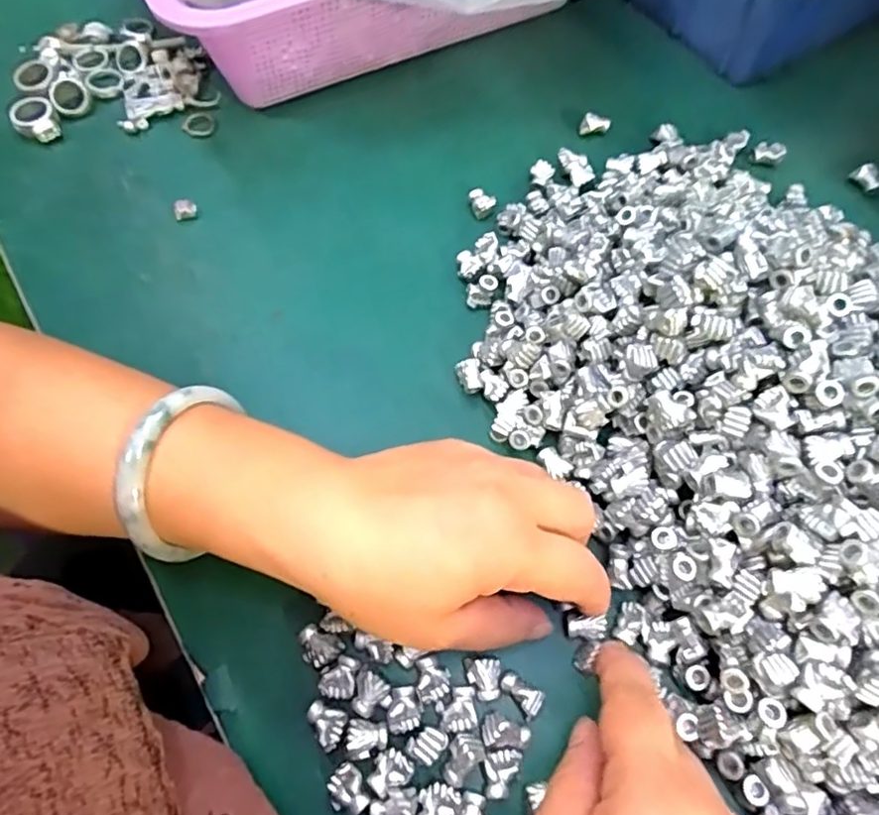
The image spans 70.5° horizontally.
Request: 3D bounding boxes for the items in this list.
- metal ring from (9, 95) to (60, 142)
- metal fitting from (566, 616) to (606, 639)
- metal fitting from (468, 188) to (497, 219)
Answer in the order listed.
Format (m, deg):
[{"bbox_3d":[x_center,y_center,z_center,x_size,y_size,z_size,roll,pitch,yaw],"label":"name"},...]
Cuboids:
[{"bbox_3d":[-0.253,-0.179,0.390,0.025,0.015,0.028,-35,70,-14],"label":"metal ring"},{"bbox_3d":[0.062,0.092,0.261,0.015,0.007,0.008,2,64,1],"label":"metal fitting"},{"bbox_3d":[0.026,-0.119,0.364,0.014,0.008,0.020,-8,65,-4],"label":"metal fitting"}]

